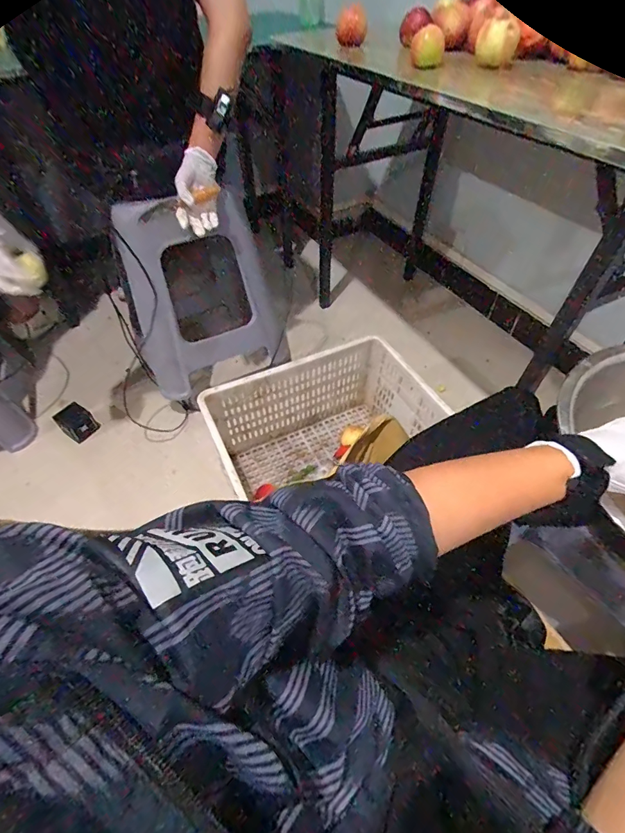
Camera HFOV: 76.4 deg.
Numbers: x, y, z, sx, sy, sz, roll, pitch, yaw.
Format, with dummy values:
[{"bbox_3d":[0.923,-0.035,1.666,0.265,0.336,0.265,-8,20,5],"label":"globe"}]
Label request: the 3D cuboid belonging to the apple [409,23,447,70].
[{"bbox_3d":[0.210,-0.666,0.718,0.058,0.052,0.049,13,51,11],"label":"apple"}]

